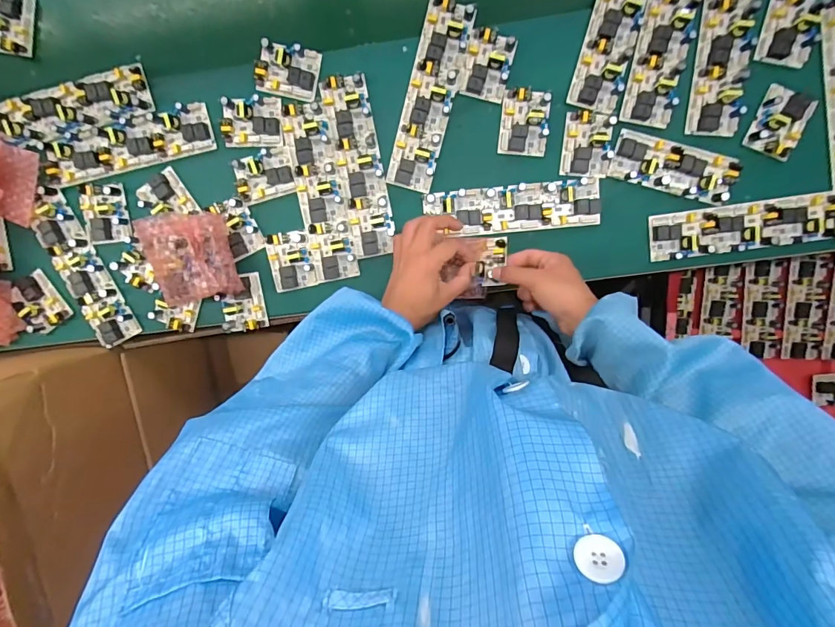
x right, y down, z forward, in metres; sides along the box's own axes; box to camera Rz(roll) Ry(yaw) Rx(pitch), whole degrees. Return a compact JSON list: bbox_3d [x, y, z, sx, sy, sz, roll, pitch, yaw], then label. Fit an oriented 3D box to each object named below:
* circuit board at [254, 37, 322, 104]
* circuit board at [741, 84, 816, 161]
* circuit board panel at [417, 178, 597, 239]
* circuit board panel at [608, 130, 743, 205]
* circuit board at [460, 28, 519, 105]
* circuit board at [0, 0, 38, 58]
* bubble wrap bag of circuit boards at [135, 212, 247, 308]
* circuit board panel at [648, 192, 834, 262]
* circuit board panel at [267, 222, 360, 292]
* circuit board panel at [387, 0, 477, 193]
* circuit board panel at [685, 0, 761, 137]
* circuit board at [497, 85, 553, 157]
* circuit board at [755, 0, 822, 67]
[{"bbox_3d":[-0.174,-0.322,0.575,0.083,0.016,0.064,11,99,0],"label":"circuit board"},{"bbox_3d":[0.473,-0.247,0.563,0.061,0.016,0.082,21,99,-1],"label":"circuit board"},{"bbox_3d":[0.129,-0.143,0.592,0.231,0.021,0.061,-4,99,3],"label":"circuit board panel"},{"bbox_3d":[0.344,-0.194,0.576,0.161,0.017,0.062,16,99,0],"label":"circuit board panel"},{"bbox_3d":[0.091,-0.328,0.574,0.066,0.018,0.082,14,99,0],"label":"circuit board"},{"bbox_3d":[-0.566,-0.402,0.601,0.061,0.035,0.081,14,97,1],"label":"circuit board"},{"bbox_3d":[-0.297,-0.071,0.578,0.093,0.098,0.111,-16,98,5],"label":"bubble wrap bag of circuit boards"},{"bbox_3d":[0.480,-0.120,0.582,0.321,0.014,0.062,-6,99,3],"label":"circuit board panel"},{"bbox_3d":[-0.149,-0.081,0.615,0.120,0.014,0.080,-12,98,4],"label":"circuit board panel"},{"bbox_3d":[0.018,-0.288,0.577,0.057,0.014,0.237,15,99,0],"label":"circuit board panel"},{"bbox_3d":[0.392,-0.354,0.552,0.062,0.017,0.238,3,99,2],"label":"circuit board panel"},{"bbox_3d":[0.143,-0.254,0.575,0.062,0.023,0.080,4,99,1],"label":"circuit board"},{"bbox_3d":[0.473,-0.360,0.550,0.062,0.011,0.078,6,99,1],"label":"circuit board"}]

